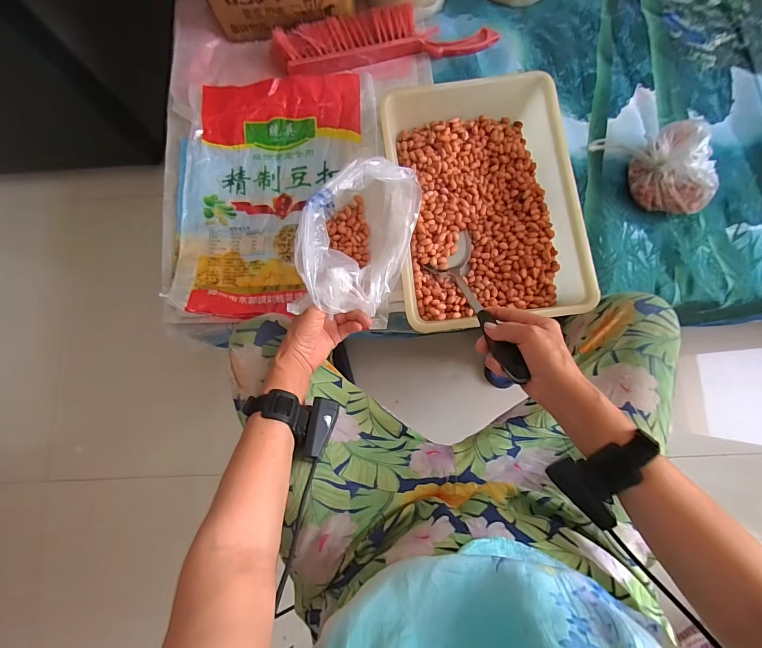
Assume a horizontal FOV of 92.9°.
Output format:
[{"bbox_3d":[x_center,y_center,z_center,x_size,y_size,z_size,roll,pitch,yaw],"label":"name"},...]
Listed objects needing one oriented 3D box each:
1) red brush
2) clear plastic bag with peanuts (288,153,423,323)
[{"bbox_3d":[0.005,-0.509,0.641,0.381,0.044,0.079,-8,81,1],"label":"red brush"},{"bbox_3d":[-0.033,-0.110,0.511,0.135,0.174,0.217,15,82,4],"label":"clear plastic bag with peanuts"}]

